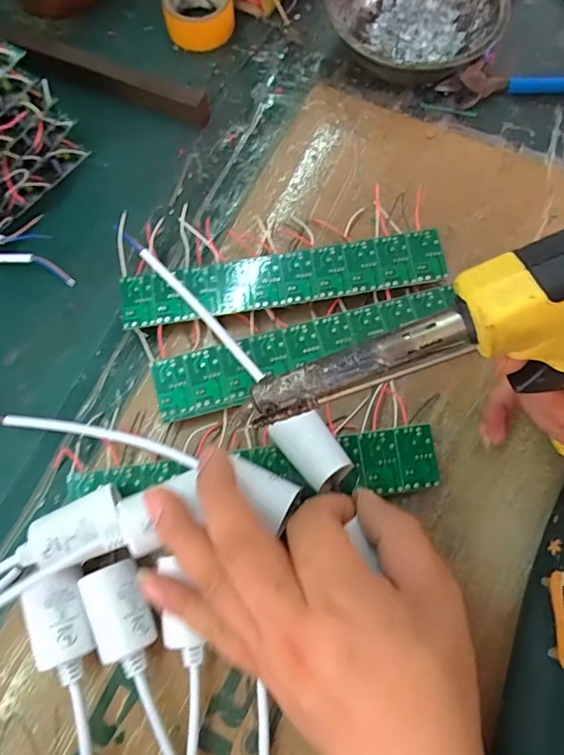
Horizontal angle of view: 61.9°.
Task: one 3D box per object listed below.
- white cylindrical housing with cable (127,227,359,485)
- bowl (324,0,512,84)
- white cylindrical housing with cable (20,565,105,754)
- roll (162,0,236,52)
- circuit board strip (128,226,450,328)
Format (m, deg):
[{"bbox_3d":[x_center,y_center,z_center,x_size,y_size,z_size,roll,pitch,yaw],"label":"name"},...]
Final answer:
[{"bbox_3d":[-0.032,-0.019,0.267,0.026,0.033,0.194,-38,76,-10],"label":"white cylindrical housing with cable"},{"bbox_3d":[0.095,-0.266,0.353,0.125,0.041,0.125,0,73,1],"label":"bowl"},{"bbox_3d":[-0.097,0.199,0.221,0.030,0.028,0.204,-12,73,-3],"label":"white cylindrical housing with cable"},{"bbox_3d":[-0.065,-0.290,0.371,0.054,0.026,0.053,0,73,1],"label":"roll"},{"bbox_3d":[0.000,-0.061,0.302,0.199,0.020,0.035,-8,73,-2],"label":"circuit board strip"}]

